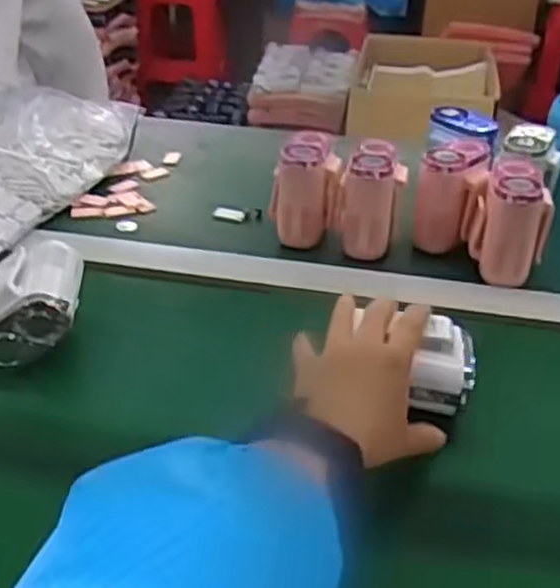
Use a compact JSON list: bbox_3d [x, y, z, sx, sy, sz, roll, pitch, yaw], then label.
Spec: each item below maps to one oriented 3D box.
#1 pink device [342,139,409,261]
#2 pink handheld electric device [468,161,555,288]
[{"bbox_3d":[0.076,-0.078,0.646,0.052,0.081,0.060,2,32,6],"label":"pink device"},{"bbox_3d":[0.179,-0.058,0.614,0.062,0.076,0.072,8,33,15],"label":"pink handheld electric device"}]

